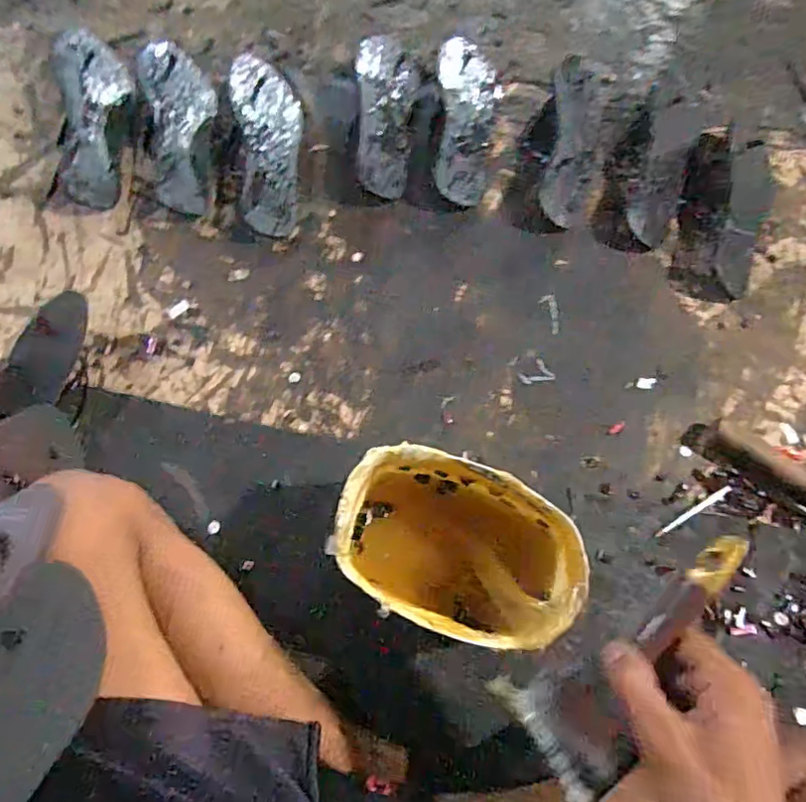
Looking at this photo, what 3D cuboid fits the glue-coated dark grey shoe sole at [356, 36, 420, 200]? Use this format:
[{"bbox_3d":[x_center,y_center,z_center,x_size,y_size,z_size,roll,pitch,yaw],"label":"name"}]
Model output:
[{"bbox_3d":[-0.021,-0.374,0.728,0.079,0.047,0.234,2,72,0],"label":"glue-coated dark grey shoe sole"}]

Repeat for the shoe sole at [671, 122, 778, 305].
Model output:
[{"bbox_3d":[0.392,-0.231,0.683,0.103,0.022,0.227,21,73,6],"label":"shoe sole"}]

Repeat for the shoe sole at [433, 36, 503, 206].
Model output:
[{"bbox_3d":[0.084,-0.366,0.725,0.086,0.039,0.242,3,72,0],"label":"shoe sole"}]

